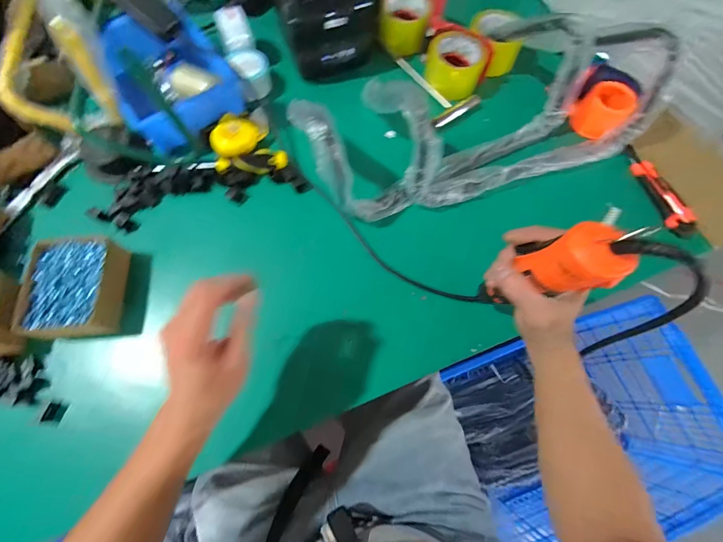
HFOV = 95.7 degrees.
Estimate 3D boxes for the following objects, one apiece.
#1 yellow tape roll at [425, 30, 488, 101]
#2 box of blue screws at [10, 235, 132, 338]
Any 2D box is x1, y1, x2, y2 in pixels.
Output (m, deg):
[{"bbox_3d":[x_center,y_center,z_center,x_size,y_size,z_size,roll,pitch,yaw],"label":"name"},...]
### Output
[{"bbox_3d":[0.173,-0.379,0.607,0.102,0.061,0.102,1,72,-2],"label":"yellow tape roll"},{"bbox_3d":[-0.398,0.023,0.460,0.113,0.050,0.134,-1,72,-2],"label":"box of blue screws"}]

